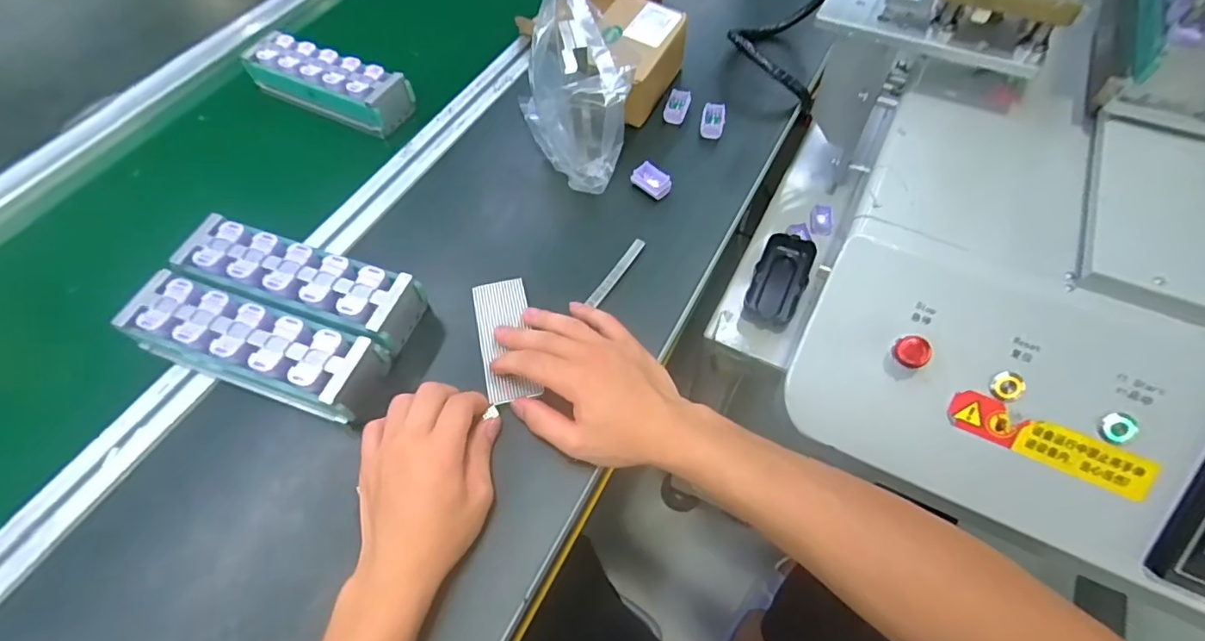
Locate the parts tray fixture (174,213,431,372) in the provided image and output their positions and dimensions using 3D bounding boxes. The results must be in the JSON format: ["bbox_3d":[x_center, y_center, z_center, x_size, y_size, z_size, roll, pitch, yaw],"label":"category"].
[{"bbox_3d":[-0.242,-0.030,0.441,0.186,0.048,0.058,18,61,12],"label":"parts tray fixture"}]

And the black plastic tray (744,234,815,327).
[{"bbox_3d":[0.189,-0.044,0.572,0.052,0.024,0.106,21,62,14],"label":"black plastic tray"}]

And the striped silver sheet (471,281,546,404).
[{"bbox_3d":[-0.077,0.014,0.429,0.042,0.008,0.107,-11,60,-5],"label":"striped silver sheet"}]

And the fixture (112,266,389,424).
[{"bbox_3d":[-0.262,0.020,0.412,0.187,0.048,0.060,16,61,11],"label":"fixture"}]

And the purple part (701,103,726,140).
[{"bbox_3d":[0.114,-0.207,0.558,0.023,0.016,0.034,9,60,7],"label":"purple part"}]

